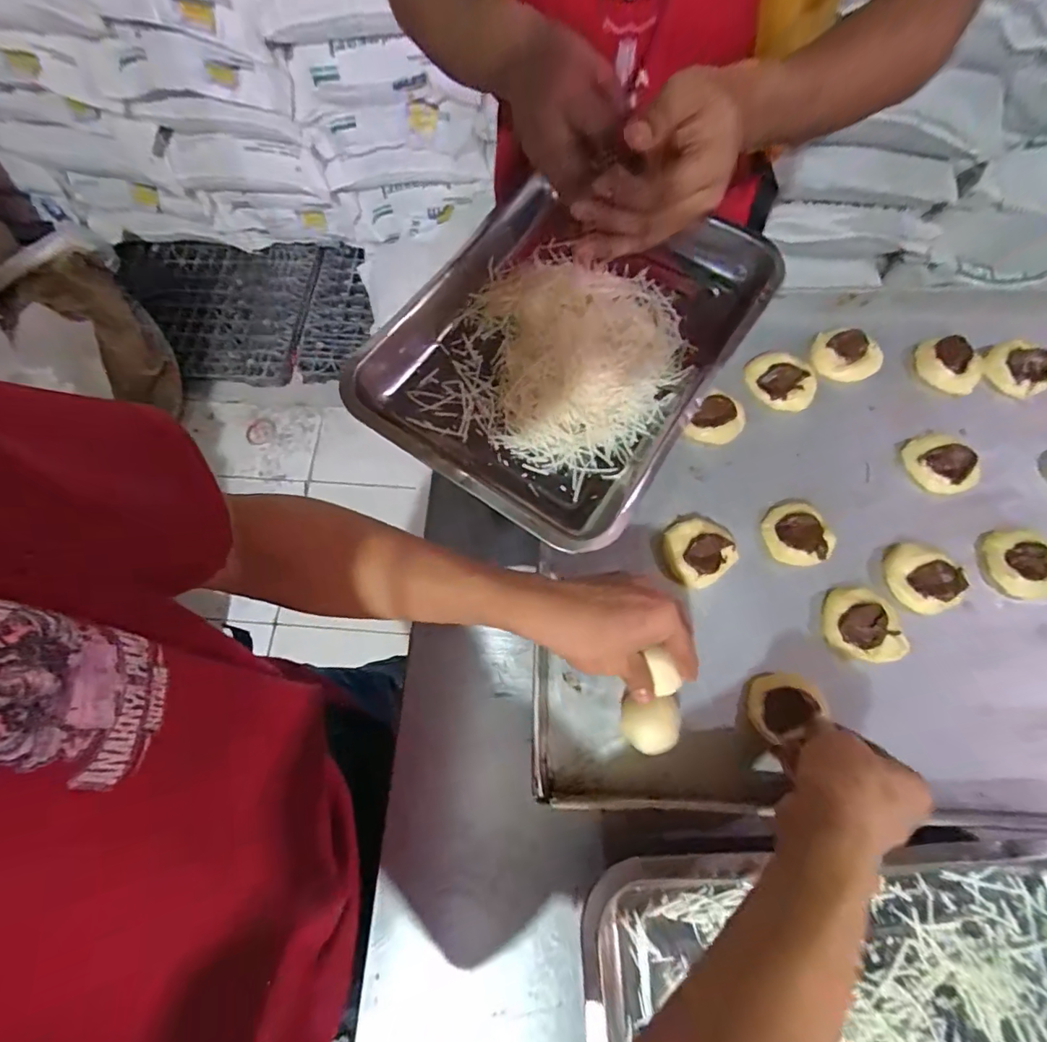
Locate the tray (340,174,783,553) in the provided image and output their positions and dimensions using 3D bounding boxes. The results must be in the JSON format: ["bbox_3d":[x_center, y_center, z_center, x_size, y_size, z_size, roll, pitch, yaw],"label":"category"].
[{"bbox_3d":[0.050,-0.162,0.432,0.274,0.048,0.351,32,75,12],"label":"tray"}]

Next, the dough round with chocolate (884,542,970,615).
[{"bbox_3d":[0.320,0.047,0.395,0.051,0.022,0.051,-1,71,1],"label":"dough round with chocolate"}]

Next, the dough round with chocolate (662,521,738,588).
[{"bbox_3d":[0.146,0.027,0.411,0.052,0.026,0.052,-1,71,1],"label":"dough round with chocolate"}]

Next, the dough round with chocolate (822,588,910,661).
[{"bbox_3d":[0.265,0.081,0.385,0.053,0.021,0.056,-1,71,1],"label":"dough round with chocolate"}]

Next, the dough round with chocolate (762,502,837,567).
[{"bbox_3d":[0.229,0.011,0.412,0.044,0.028,0.053,-34,73,-10],"label":"dough round with chocolate"}]

